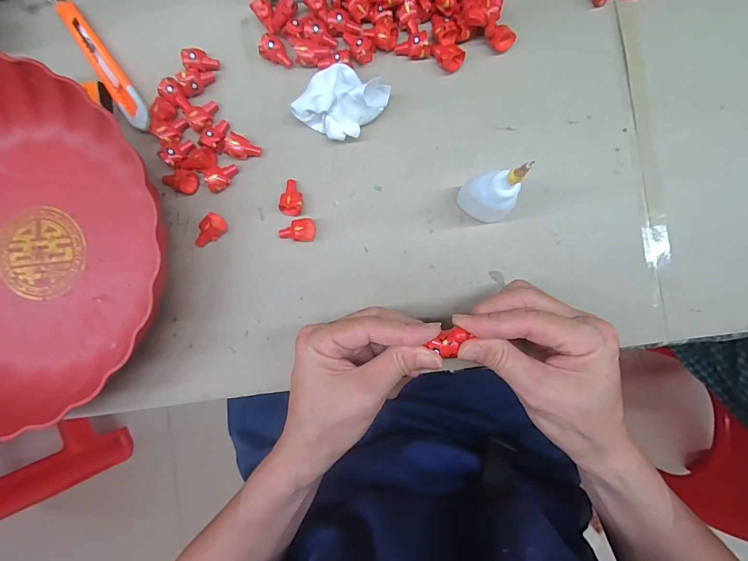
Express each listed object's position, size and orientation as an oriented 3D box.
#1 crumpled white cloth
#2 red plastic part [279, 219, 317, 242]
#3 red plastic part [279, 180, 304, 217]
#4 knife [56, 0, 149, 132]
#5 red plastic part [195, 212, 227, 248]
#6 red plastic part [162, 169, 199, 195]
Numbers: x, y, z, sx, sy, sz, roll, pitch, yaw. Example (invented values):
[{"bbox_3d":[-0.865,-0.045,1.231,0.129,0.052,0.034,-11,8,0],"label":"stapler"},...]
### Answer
[{"bbox_3d":[-0.023,-0.129,0.263,0.052,0.037,0.046,29,89,3],"label":"crumpled white cloth"},{"bbox_3d":[-0.058,-0.038,0.273,0.026,0.012,0.017,-1,88,2],"label":"red plastic part"},{"bbox_3d":[-0.060,-0.062,0.275,0.016,0.014,0.026,10,88,3],"label":"red plastic part"},{"bbox_3d":[-0.212,-0.171,0.286,0.017,0.010,0.134,-35,87,1],"label":"knife"},{"bbox_3d":[-0.125,-0.037,0.279,0.015,0.014,0.028,43,90,3],"label":"red plastic part"},{"bbox_3d":[-0.147,-0.077,0.281,0.024,0.011,0.017,26,89,3],"label":"red plastic part"}]

